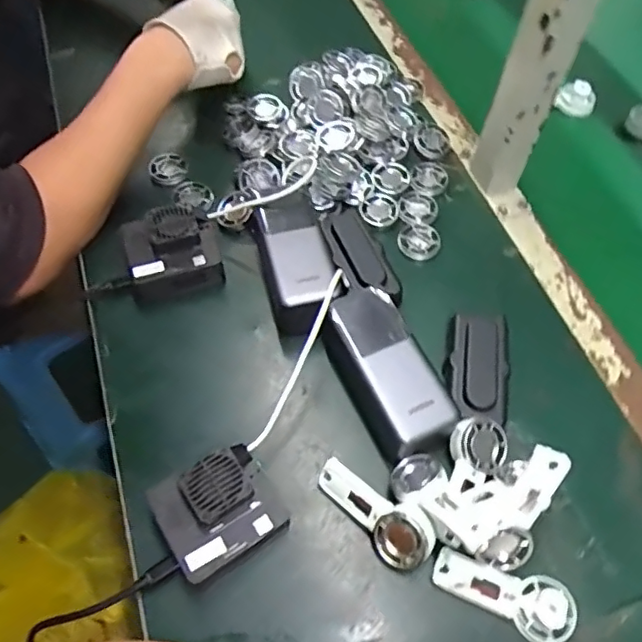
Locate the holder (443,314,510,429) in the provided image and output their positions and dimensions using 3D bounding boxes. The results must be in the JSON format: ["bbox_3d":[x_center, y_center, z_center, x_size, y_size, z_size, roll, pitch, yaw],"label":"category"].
[{"bbox_3d":[0.129,0.039,0.477,0.050,0.024,0.097,14,59,6],"label":"holder"}]

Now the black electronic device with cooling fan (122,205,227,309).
[{"bbox_3d":[-0.135,-0.062,0.519,0.084,0.045,0.081,-17,60,-13],"label":"black electronic device with cooling fan"}]

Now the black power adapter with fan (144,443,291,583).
[{"bbox_3d":[-0.071,0.135,0.403,0.079,0.046,0.069,-27,63,-18],"label":"black power adapter with fan"}]

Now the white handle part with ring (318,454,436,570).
[{"bbox_3d":[0.040,0.138,0.415,0.092,0.039,0.023,34,20,27],"label":"white handle part with ring"}]

